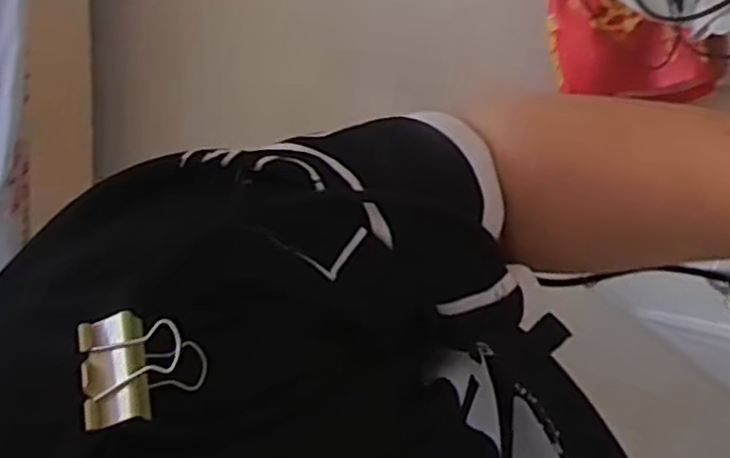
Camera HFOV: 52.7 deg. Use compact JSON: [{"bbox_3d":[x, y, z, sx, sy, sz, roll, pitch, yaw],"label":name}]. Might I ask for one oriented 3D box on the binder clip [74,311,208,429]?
[{"bbox_3d":[-0.067,0.041,0.220,0.035,0.017,0.031,-9,86,3],"label":"binder clip"}]

